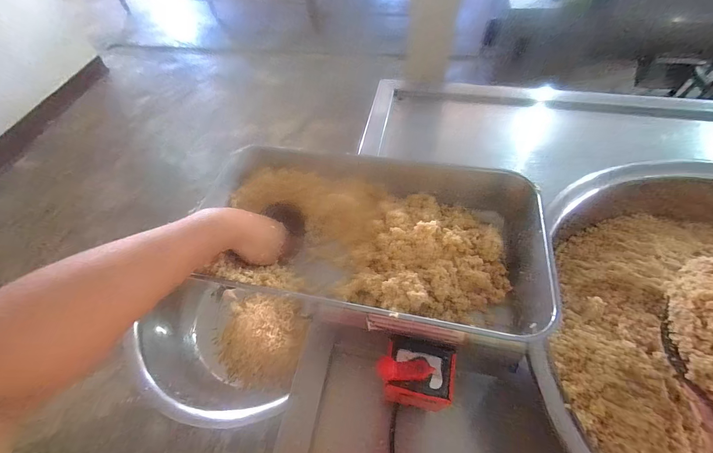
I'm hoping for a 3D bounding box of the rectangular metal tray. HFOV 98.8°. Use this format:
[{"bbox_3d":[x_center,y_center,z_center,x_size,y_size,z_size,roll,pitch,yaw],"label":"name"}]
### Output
[{"bbox_3d":[0.006,-0.007,0.374,0.386,0.068,0.223,8,57,8],"label":"rectangular metal tray"}]

